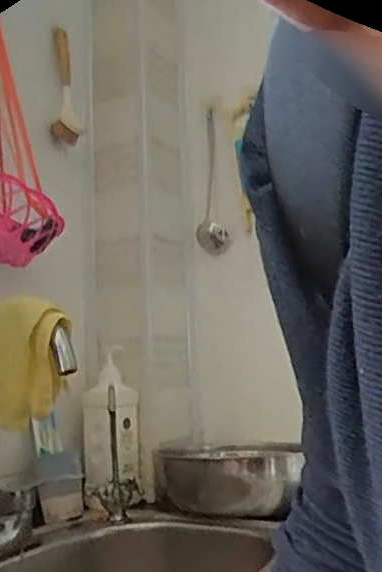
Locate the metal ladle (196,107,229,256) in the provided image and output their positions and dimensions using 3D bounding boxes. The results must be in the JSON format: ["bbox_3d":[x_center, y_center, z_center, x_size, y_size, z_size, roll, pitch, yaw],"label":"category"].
[{"bbox_3d":[0.043,-0.237,1.369,0.067,0.334,0.064,-2,-9,1],"label":"metal ladle"}]

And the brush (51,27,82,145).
[{"bbox_3d":[-0.283,-0.448,1.370,0.017,0.298,0.096,-18,-27,27],"label":"brush"}]

